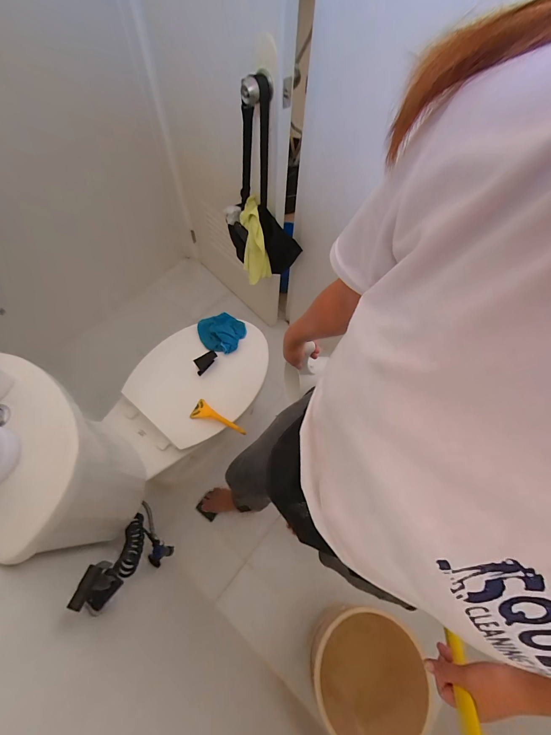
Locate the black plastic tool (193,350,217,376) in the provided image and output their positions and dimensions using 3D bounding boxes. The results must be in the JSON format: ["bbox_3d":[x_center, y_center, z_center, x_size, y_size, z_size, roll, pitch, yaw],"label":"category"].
[{"bbox_3d":[-0.222,-0.021,0.957,0.054,0.011,0.086,36,67,17],"label":"black plastic tool"}]

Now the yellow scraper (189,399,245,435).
[{"bbox_3d":[-0.157,0.146,0.882,0.162,0.038,0.060,26,64,-2],"label":"yellow scraper"}]

